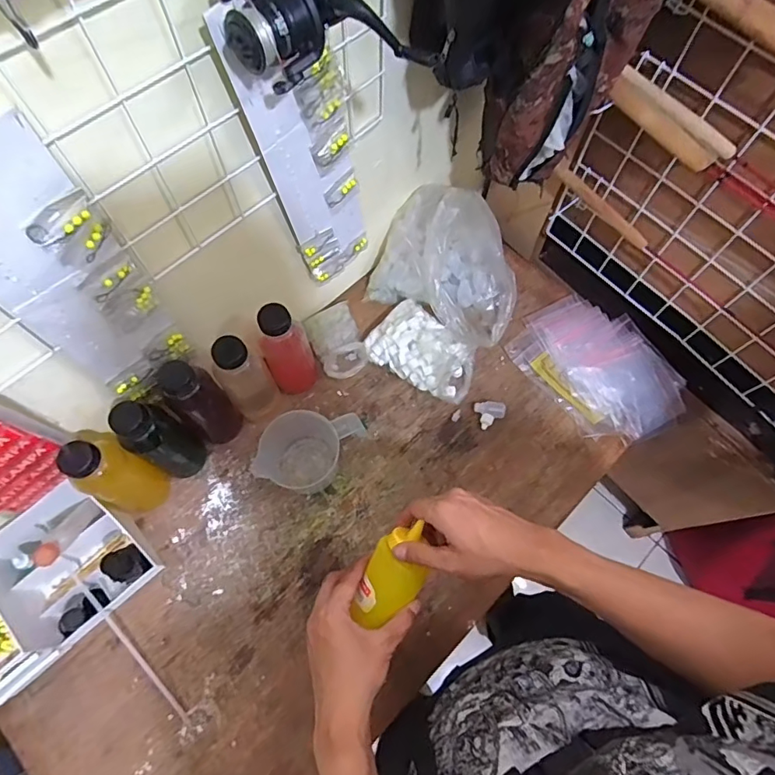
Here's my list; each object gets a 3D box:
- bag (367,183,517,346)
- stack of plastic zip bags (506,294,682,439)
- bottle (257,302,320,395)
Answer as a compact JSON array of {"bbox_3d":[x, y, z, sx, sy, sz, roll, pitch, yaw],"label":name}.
[{"bbox_3d":[0.095,-0.186,0.760,0.227,0.159,0.146,32,71,12],"label":"bag"},{"bbox_3d":[0.333,-0.033,0.789,0.187,0.026,0.249,-34,72,-13],"label":"stack of plastic zip bags"},{"bbox_3d":[-0.135,-0.041,0.694,0.063,0.189,0.059,-17,69,-8],"label":"bottle"}]

